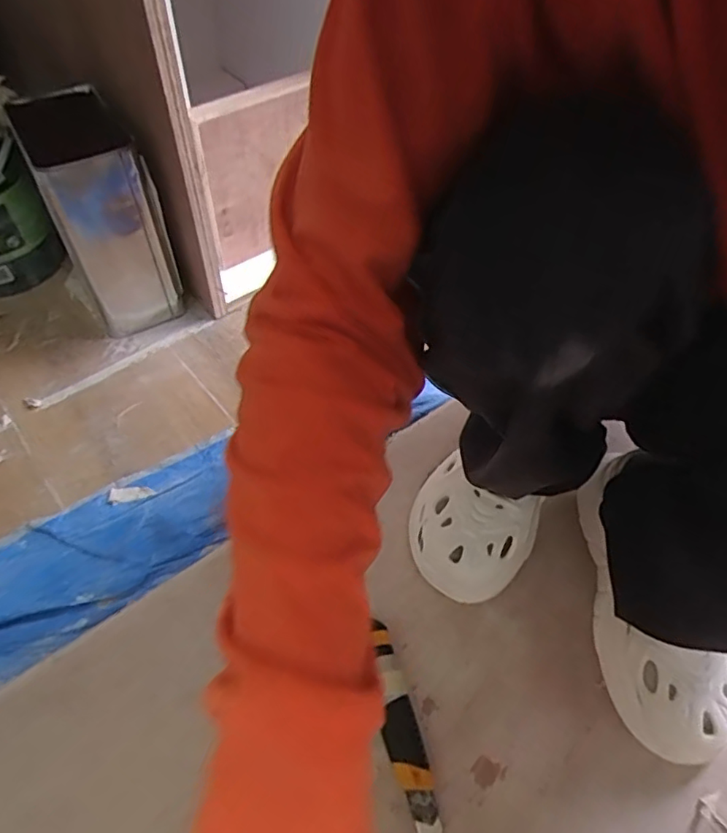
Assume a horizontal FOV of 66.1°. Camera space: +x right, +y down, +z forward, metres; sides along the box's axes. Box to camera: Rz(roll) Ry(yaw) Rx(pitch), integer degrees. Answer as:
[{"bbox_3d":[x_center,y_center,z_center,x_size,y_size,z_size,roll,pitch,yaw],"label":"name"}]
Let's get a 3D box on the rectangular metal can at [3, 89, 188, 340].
[{"bbox_3d":[-0.312,-0.234,0.681,0.111,0.252,0.143,-29,58,-21],"label":"rectangular metal can"}]

